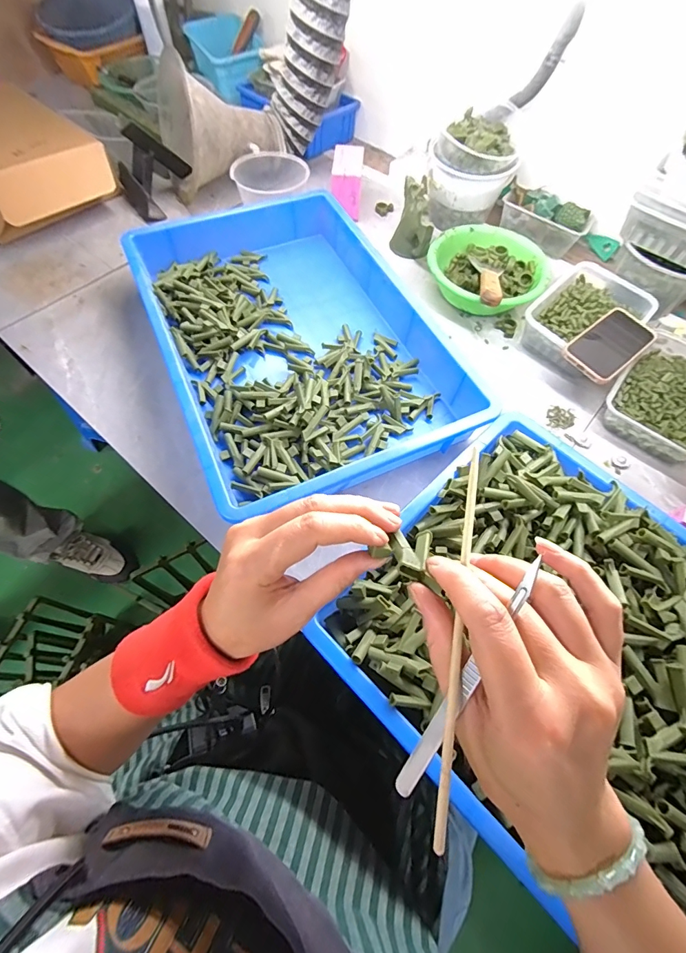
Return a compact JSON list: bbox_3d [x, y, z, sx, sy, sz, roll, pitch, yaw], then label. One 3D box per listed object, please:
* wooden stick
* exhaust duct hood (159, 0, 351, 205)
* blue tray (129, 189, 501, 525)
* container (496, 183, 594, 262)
[{"bbox_3d":[0.059,0.072,0.202,0.006,0.004,0.187,11,70,3],"label":"wooden stick"},{"bbox_3d":[-0.158,-0.706,0.747,0.440,0.225,0.180,-27,64,14],"label":"exhaust duct hood"},{"bbox_3d":[-0.080,-0.219,0.608,0.360,0.078,0.537,-22,65,-13],"label":"blue tray"},{"bbox_3d":[0.385,-0.496,0.776,0.165,0.070,0.084,34,66,15],"label":"container"}]

